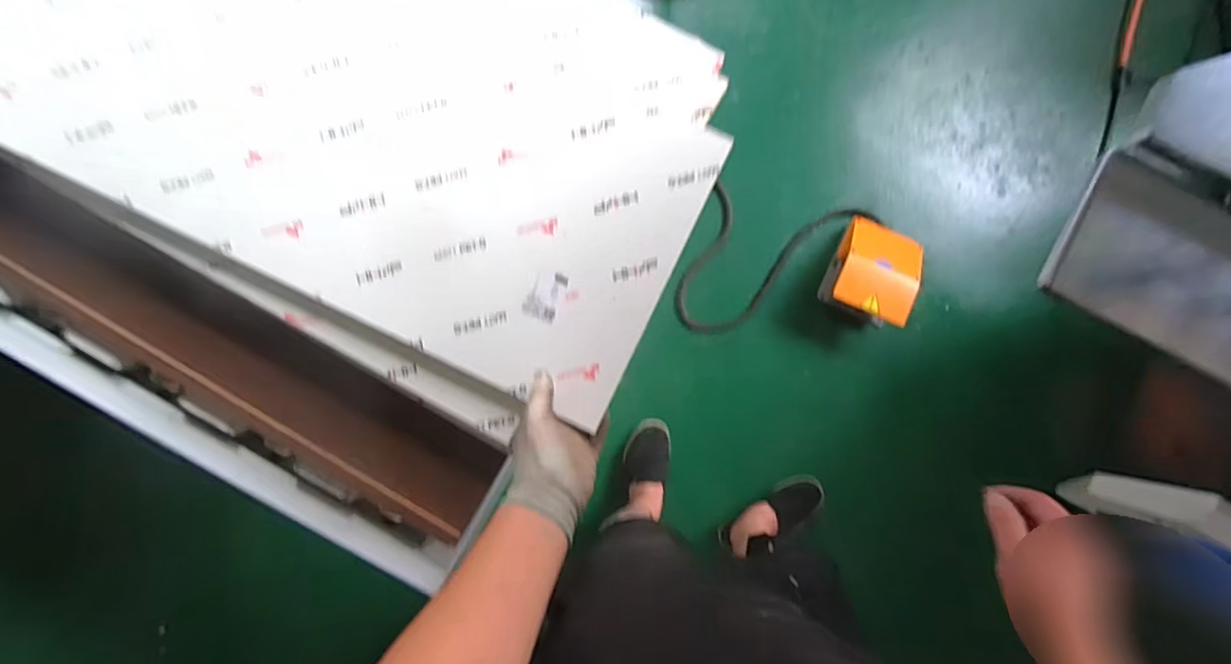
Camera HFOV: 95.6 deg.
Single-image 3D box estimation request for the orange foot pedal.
[{"bbox_3d":[0.623,-0.139,1.353,0.185,0.129,0.213,22,86,2],"label":"orange foot pedal"}]

